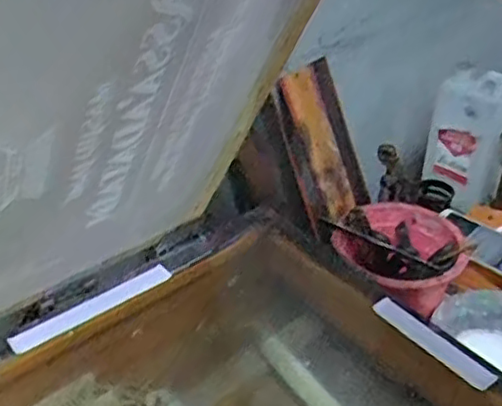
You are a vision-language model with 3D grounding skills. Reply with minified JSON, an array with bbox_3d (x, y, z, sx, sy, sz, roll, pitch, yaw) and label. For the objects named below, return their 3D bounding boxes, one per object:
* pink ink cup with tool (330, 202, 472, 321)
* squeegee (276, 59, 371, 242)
[{"bbox_3d":[0.173,0.061,0.781,0.146,0.075,0.145,0,36,0],"label":"pink ink cup with tool"},{"bbox_3d":[0.094,-0.079,0.888,0.113,0.208,0.032,-28,19,-33],"label":"squeegee"}]

